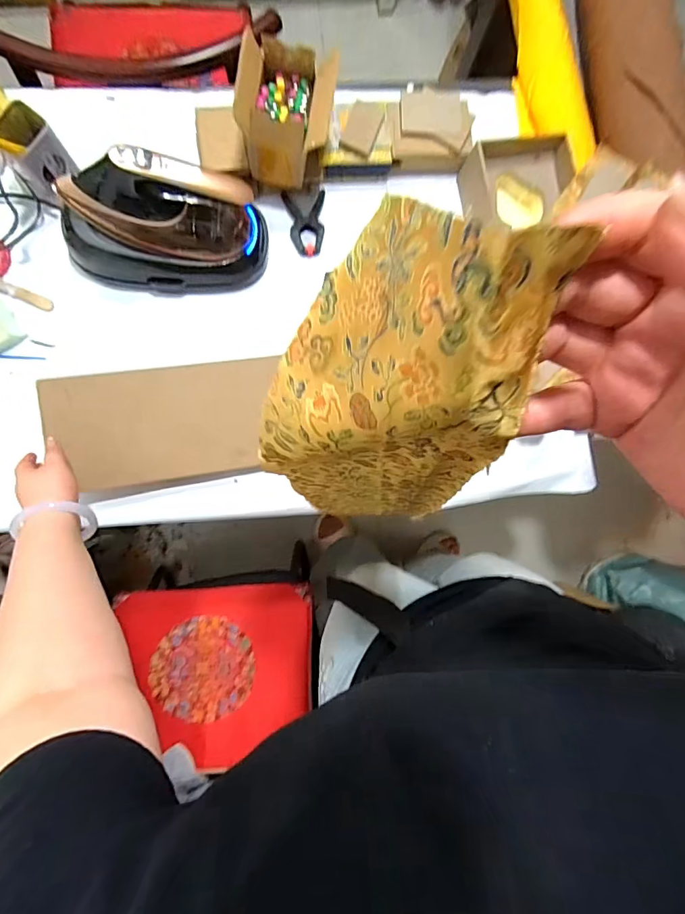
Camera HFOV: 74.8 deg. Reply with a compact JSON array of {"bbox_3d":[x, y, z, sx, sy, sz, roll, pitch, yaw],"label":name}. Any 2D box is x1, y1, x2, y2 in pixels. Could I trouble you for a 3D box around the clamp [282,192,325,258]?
[{"bbox_3d":[-0.062,-0.391,0.757,0.068,0.019,0.103,-4,87,-6],"label":"clamp"}]

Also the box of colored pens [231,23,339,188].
[{"bbox_3d":[-0.084,-0.503,0.677,0.128,0.128,0.137,9,86,-5],"label":"box of colored pens"}]

